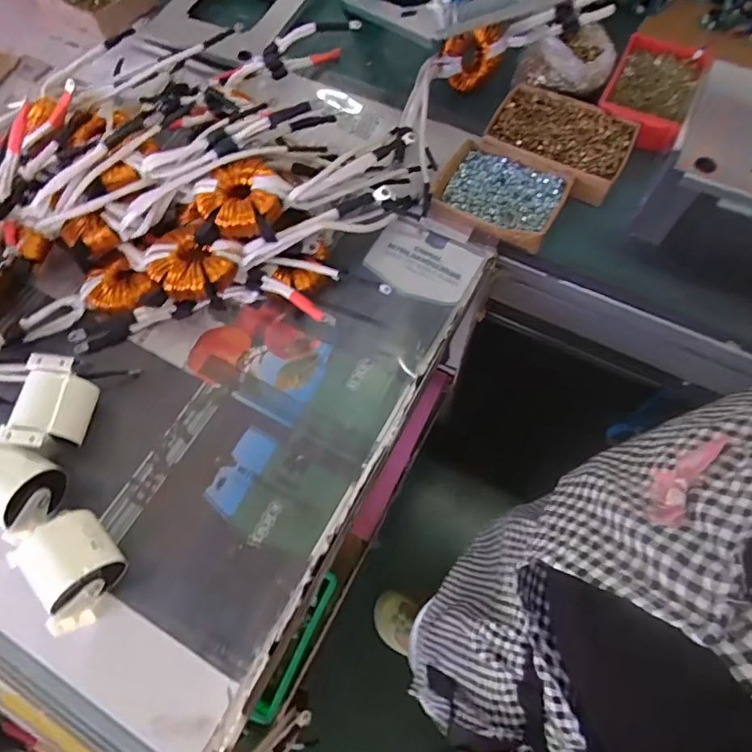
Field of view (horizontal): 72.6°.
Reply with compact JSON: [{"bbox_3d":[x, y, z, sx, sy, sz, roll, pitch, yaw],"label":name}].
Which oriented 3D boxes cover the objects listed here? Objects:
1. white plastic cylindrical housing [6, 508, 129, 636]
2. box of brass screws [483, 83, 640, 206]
[{"bbox_3d":[-0.319,0.199,0.547,0.083,0.074,0.105,-37,70,-16],"label":"white plastic cylindrical housing"},{"bbox_3d":[0.292,-0.380,0.823,0.215,0.050,0.155,27,68,12],"label":"box of brass screws"}]

